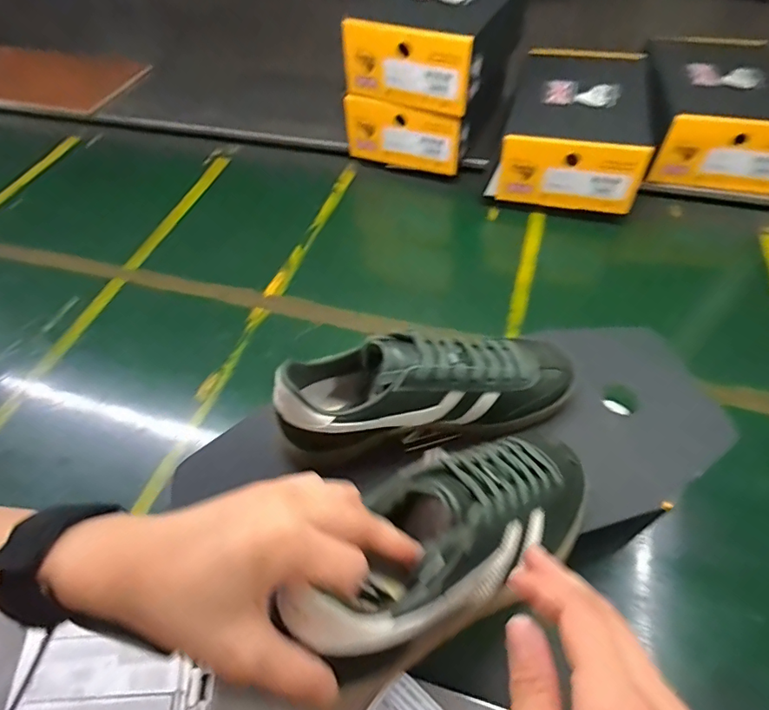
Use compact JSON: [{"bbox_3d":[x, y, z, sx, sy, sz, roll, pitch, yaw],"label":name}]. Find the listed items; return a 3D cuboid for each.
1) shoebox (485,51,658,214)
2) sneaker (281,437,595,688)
[{"bbox_3d":[0.304,-0.367,0.789,0.225,0.126,0.253,15,55,14],"label":"shoebox"},{"bbox_3d":[0.051,0.109,0.315,0.247,0.081,0.086,-15,49,-40],"label":"sneaker"}]

